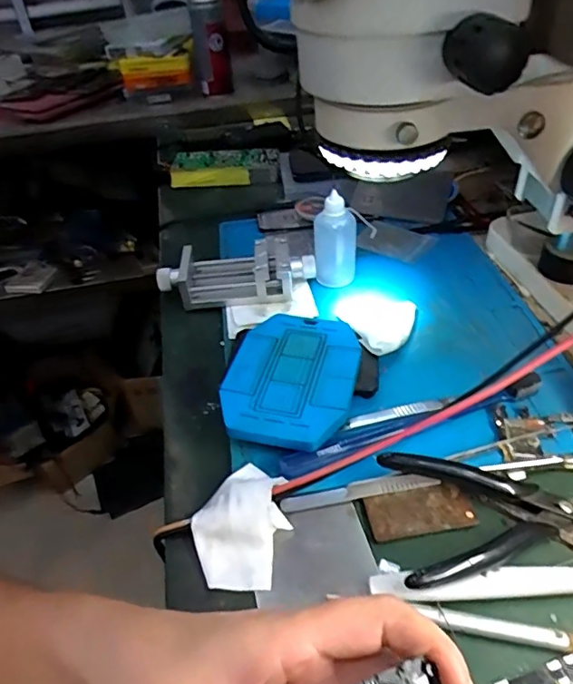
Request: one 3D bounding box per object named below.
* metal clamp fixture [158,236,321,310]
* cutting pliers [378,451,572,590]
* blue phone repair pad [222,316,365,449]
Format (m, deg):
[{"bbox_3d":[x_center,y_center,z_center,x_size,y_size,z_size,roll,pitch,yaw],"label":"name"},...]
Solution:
[{"bbox_3d":[-0.044,-0.060,0.481,0.137,0.039,0.052,-4,40,1],"label":"metal clamp fixture"},{"bbox_3d":[0.108,0.090,0.296,0.108,0.026,0.072,-10,40,-6],"label":"cutting pliers"},{"bbox_3d":[0.005,0.027,0.381,0.086,0.026,0.116,5,41,12],"label":"blue phone repair pad"}]

